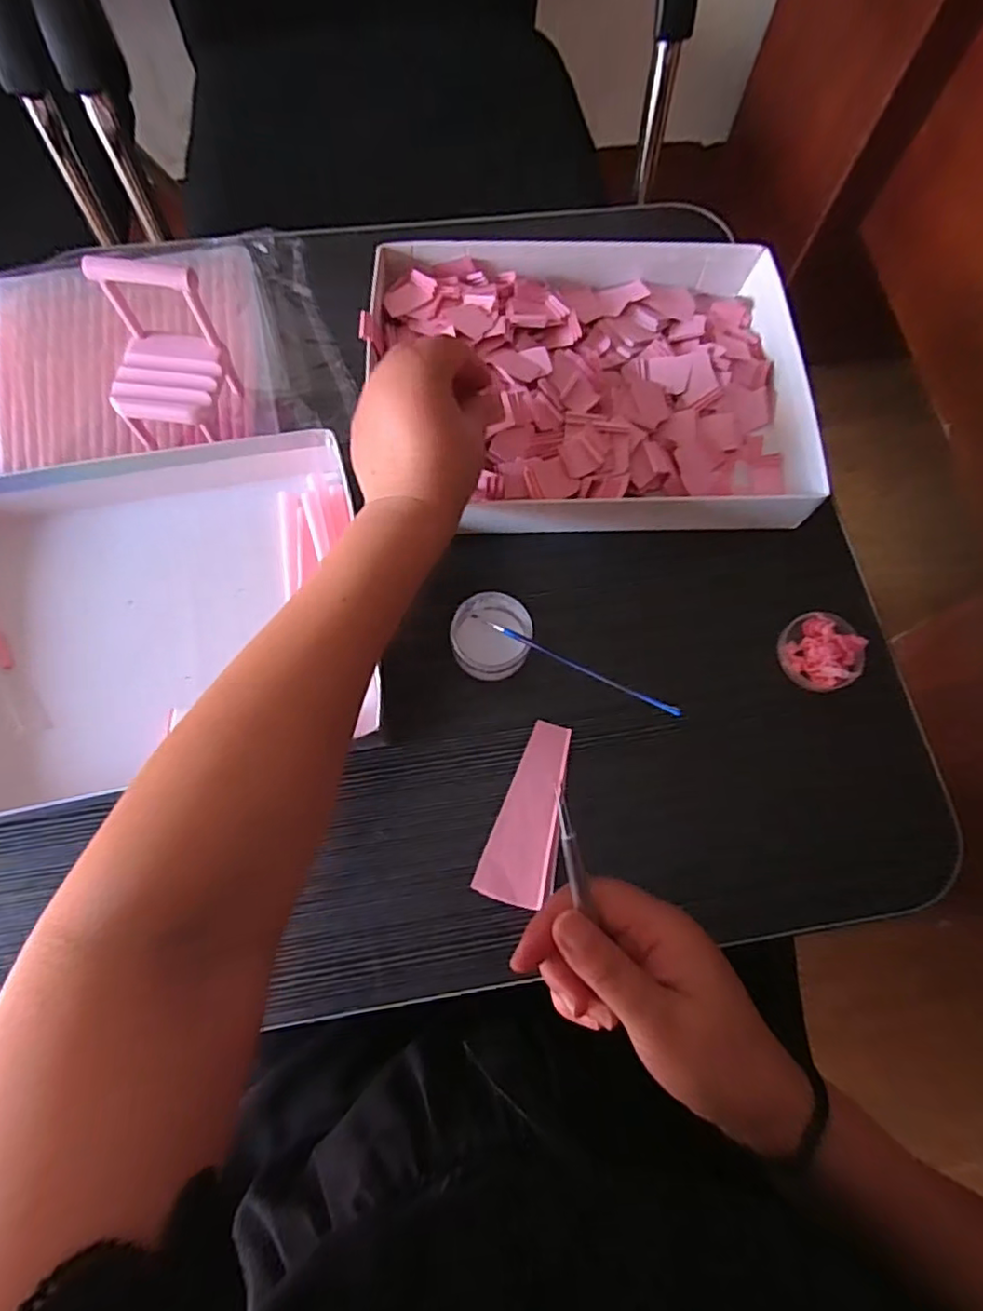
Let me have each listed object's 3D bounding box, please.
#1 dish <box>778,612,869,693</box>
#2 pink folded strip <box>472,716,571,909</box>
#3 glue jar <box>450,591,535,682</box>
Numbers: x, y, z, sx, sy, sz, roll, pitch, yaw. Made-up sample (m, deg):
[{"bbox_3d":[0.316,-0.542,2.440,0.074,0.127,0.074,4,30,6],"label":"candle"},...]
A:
[{"bbox_3d":[0.217,-0.003,0.398,0.048,0.019,0.051,0,74,-1],"label":"dish"},{"bbox_3d":[0.028,0.096,0.370,0.042,0.004,0.108,21,75,5],"label":"pink folded strip"},{"bbox_3d":[0.000,-0.012,0.388,0.050,0.024,0.055,0,74,-1],"label":"glue jar"}]

